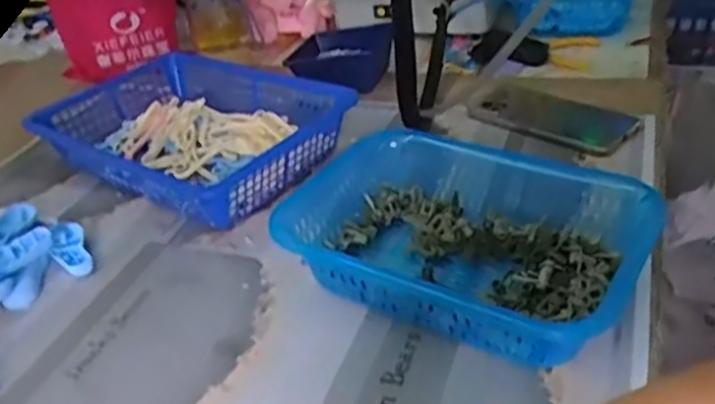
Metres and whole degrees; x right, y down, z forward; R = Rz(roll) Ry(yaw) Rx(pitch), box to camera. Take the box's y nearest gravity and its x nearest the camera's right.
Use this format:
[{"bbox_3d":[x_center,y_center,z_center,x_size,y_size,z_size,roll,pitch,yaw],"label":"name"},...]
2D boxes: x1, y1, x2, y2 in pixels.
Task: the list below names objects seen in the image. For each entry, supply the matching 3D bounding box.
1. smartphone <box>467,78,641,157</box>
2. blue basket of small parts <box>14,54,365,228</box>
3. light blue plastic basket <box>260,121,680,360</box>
[{"bbox_3d":[0.197,-0.091,0.736,0.082,0.011,0.174,-31,41,-34],"label":"smartphone"},{"bbox_3d":[-0.168,-0.070,0.734,0.276,0.068,0.210,19,40,31],"label":"blue basket of small parts"},{"bbox_3d":[0.074,0.032,0.539,0.249,0.070,0.183,19,40,32],"label":"light blue plastic basket"}]

